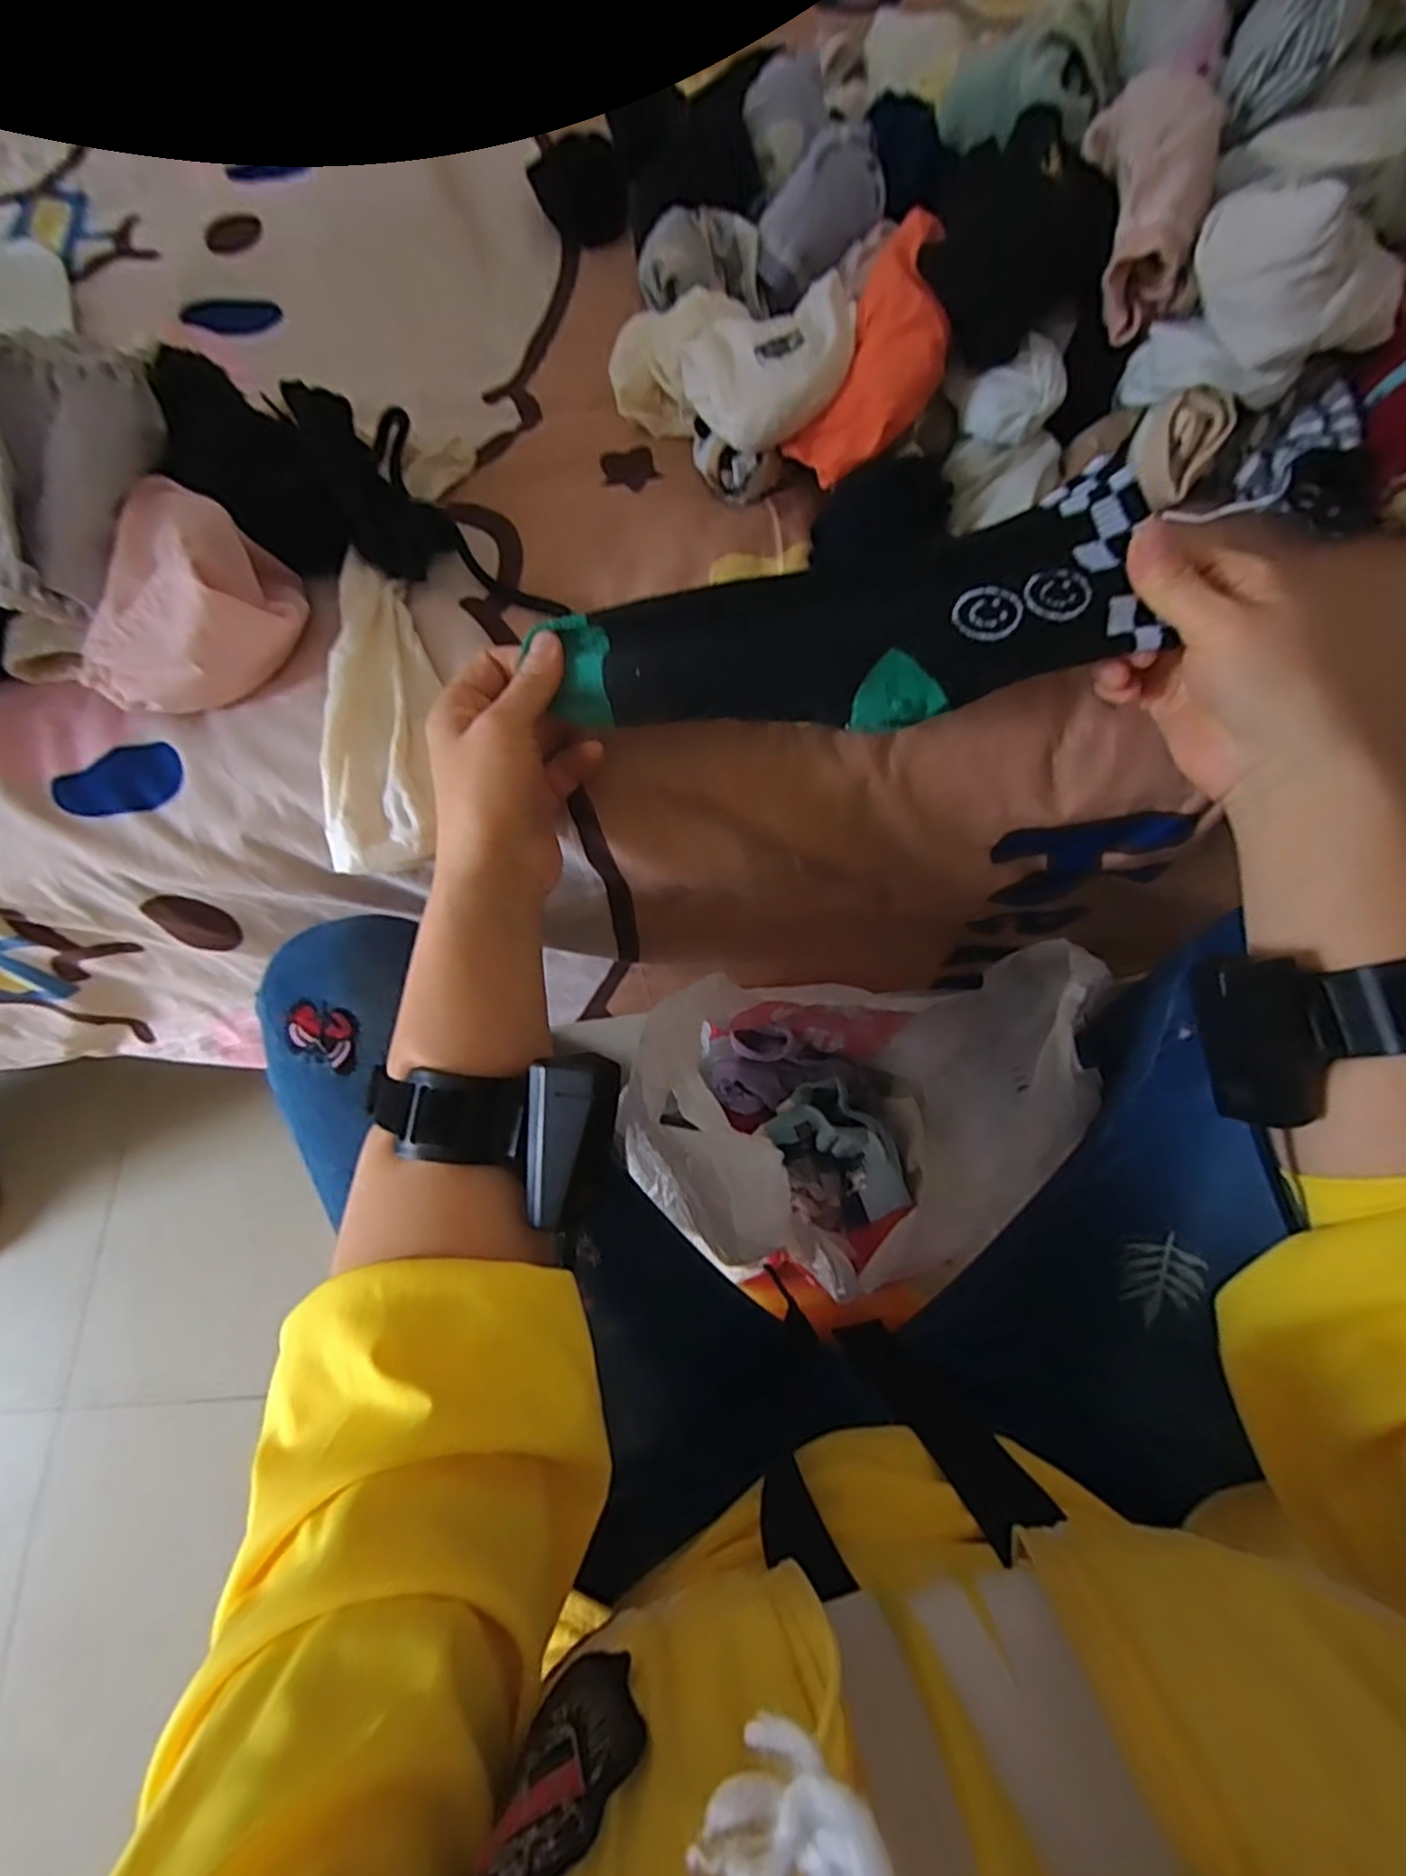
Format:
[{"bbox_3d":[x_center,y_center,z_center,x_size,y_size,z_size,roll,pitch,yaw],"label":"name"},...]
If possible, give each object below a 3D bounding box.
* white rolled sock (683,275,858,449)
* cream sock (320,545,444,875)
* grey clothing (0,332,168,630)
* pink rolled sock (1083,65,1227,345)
[{"bbox_3d":[0.041,-0.302,0.382,0.088,0.036,0.057,-34,71,-12],"label":"white rolled sock"},{"bbox_3d":[-0.170,-0.118,0.375,0.061,0.024,0.165,-4,84,-2],"label":"cream sock"},{"bbox_3d":[-0.314,-0.227,0.348,0.068,0.041,0.143,7,86,2],"label":"grey clothing"},{"bbox_3d":[0.224,-0.382,0.361,0.058,0.048,0.135,3,86,1],"label":"pink rolled sock"}]

